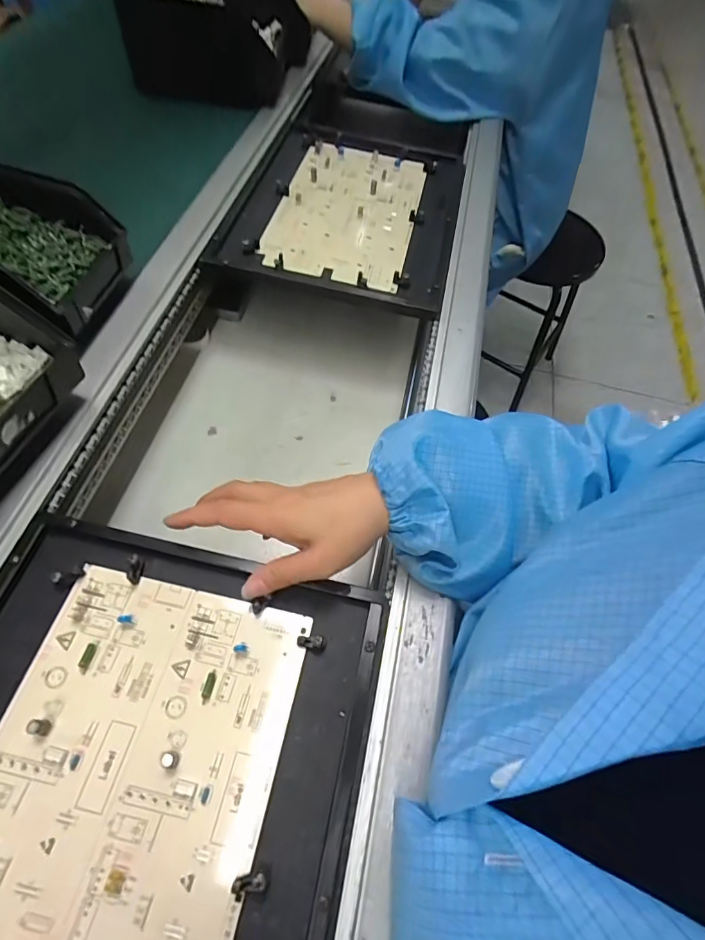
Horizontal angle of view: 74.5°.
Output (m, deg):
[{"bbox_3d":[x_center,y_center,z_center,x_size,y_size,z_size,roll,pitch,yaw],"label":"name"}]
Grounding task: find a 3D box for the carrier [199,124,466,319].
[{"bbox_3d":[-0.002,-0.348,0.606,0.275,0.026,0.341,13,60,2],"label":"carrier"}]

